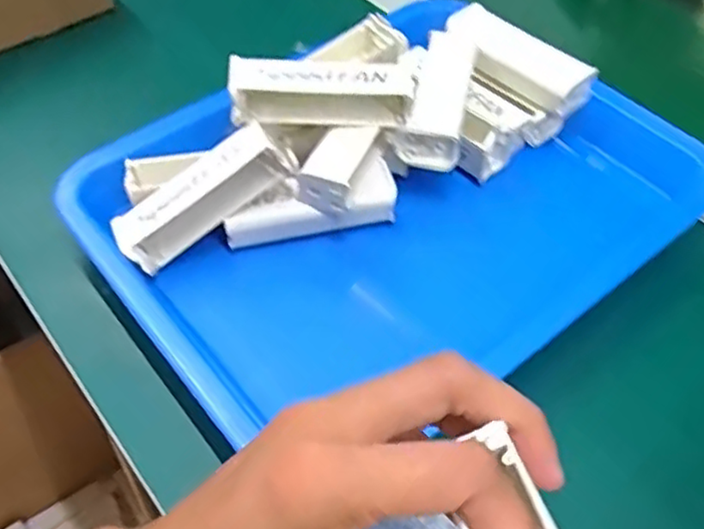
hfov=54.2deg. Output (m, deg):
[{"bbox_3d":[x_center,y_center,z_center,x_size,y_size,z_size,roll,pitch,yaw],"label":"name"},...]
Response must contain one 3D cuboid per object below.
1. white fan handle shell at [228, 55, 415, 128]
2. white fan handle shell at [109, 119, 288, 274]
[{"bbox_3d":[-0.016,-0.097,0.389,0.099,0.031,0.027,-3,52,-2],"label":"white fan handle shell"},{"bbox_3d":[-0.084,-0.037,0.385,0.099,0.027,0.032,-35,56,5],"label":"white fan handle shell"}]

